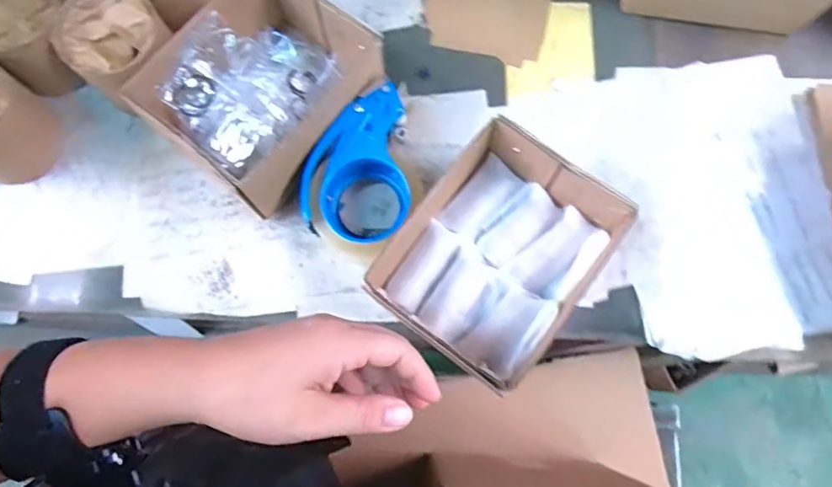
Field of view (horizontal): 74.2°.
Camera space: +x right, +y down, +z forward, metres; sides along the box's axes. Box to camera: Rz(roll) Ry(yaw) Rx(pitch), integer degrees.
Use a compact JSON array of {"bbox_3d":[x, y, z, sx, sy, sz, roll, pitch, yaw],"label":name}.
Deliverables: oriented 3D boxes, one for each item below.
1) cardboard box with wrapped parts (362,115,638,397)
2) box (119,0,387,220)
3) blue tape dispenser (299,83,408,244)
[{"bbox_3d":[0.068,0.009,0.486,0.161,0.091,0.189,37,79,7],"label":"cardboard box with wrapped parts"},{"bbox_3d":[-0.146,-0.149,0.526,0.169,0.089,0.179,38,79,8],"label":"box"},{"bbox_3d":[-0.056,-0.069,0.521,0.099,0.060,0.151,-3,77,-1],"label":"blue tape dispenser"}]

